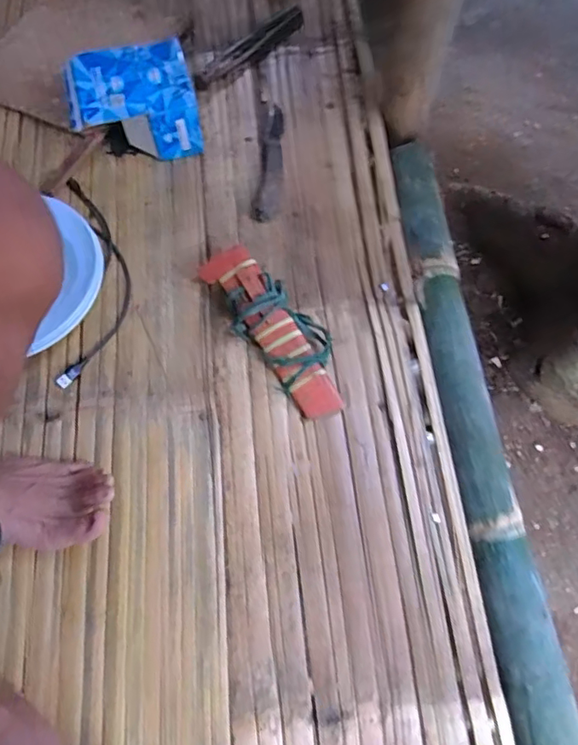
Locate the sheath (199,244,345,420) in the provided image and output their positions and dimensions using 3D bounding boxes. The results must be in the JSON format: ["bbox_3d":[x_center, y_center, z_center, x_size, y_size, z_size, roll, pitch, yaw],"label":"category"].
[{"bbox_3d":[-0.010,-0.052,0.624,0.078,0.038,0.227,-33,73,-14],"label":"sheath"}]

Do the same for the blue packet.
[{"bbox_3d":[-0.205,-0.350,0.709,0.156,0.089,0.122,-13,69,-7],"label":"blue packet"}]

